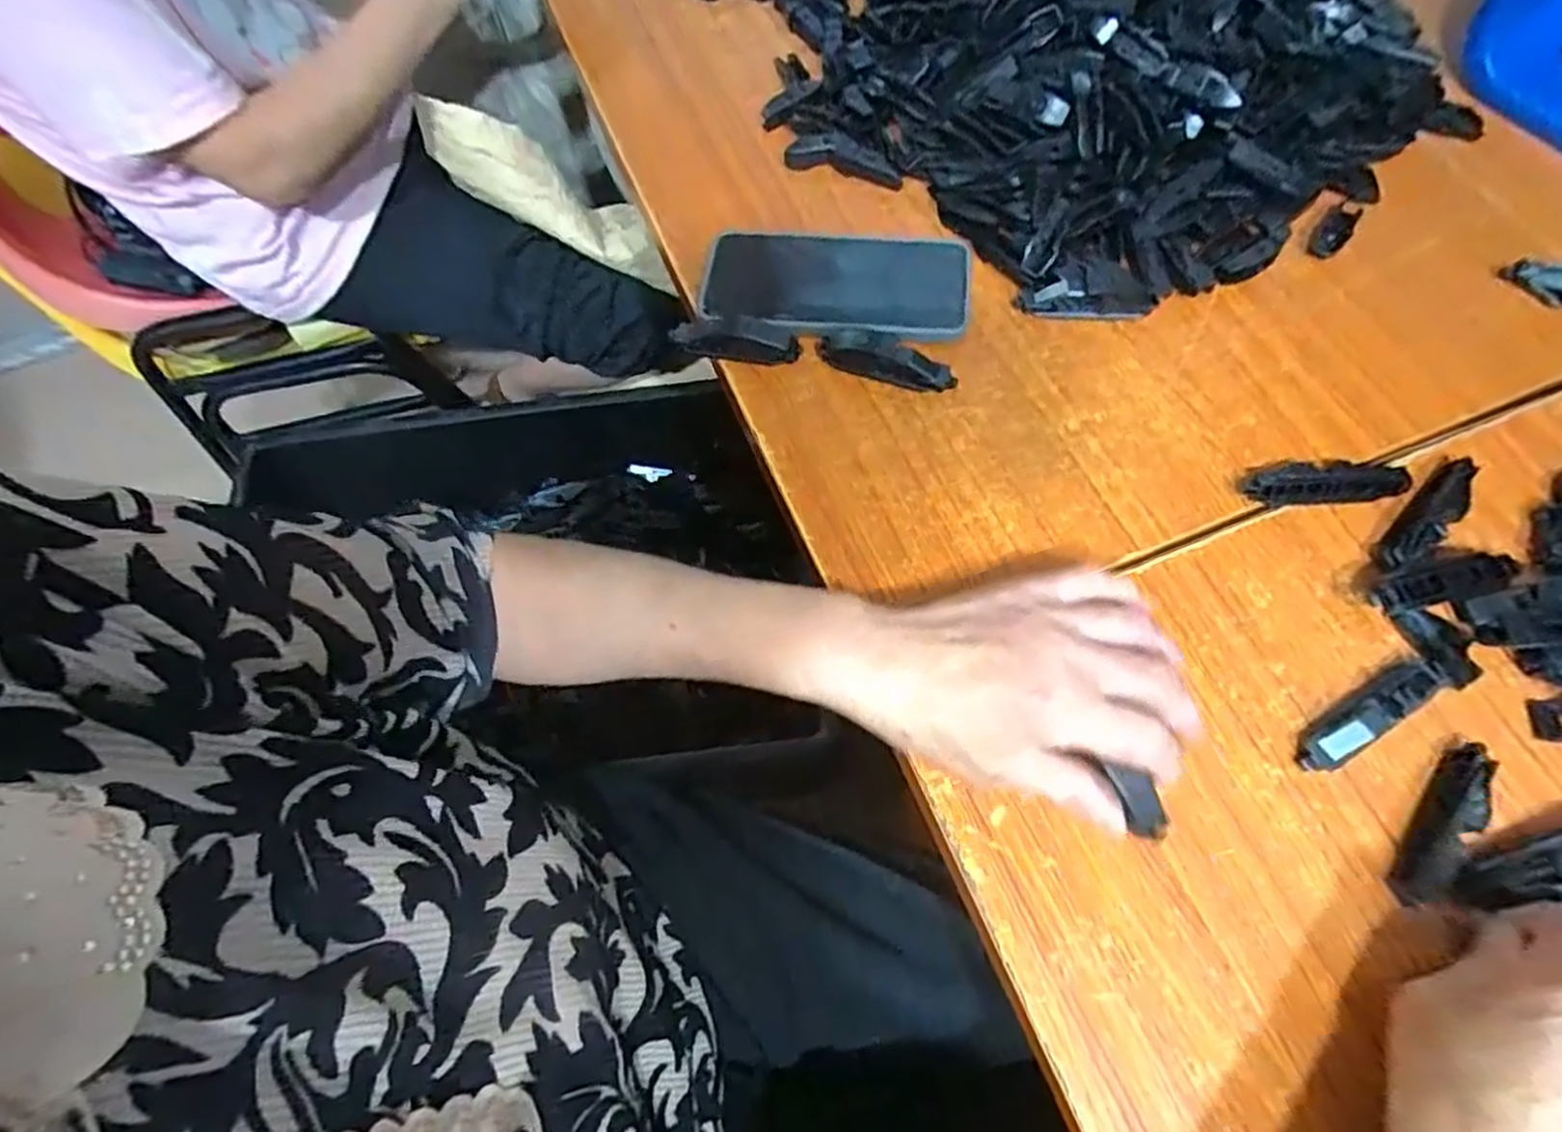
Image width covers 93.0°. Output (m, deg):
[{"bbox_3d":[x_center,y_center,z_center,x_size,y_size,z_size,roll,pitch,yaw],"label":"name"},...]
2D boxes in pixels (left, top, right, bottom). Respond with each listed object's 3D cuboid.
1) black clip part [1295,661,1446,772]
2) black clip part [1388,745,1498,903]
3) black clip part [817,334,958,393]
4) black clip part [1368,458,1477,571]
[{"bbox_3d":[0.269,0.068,0.337,0.079,0.018,0.020,-31,69,-11],"label":"black clip part"},{"bbox_3d":[0.287,0.111,0.318,0.020,0.017,0.077,34,72,15],"label":"black clip part"},{"bbox_3d":[0.060,-0.118,0.427,0.081,0.017,0.019,19,68,10],"label":"black clip part"},{"bbox_3d":[0.328,-0.024,0.374,0.080,0.017,0.020,-42,71,-15],"label":"black clip part"}]

